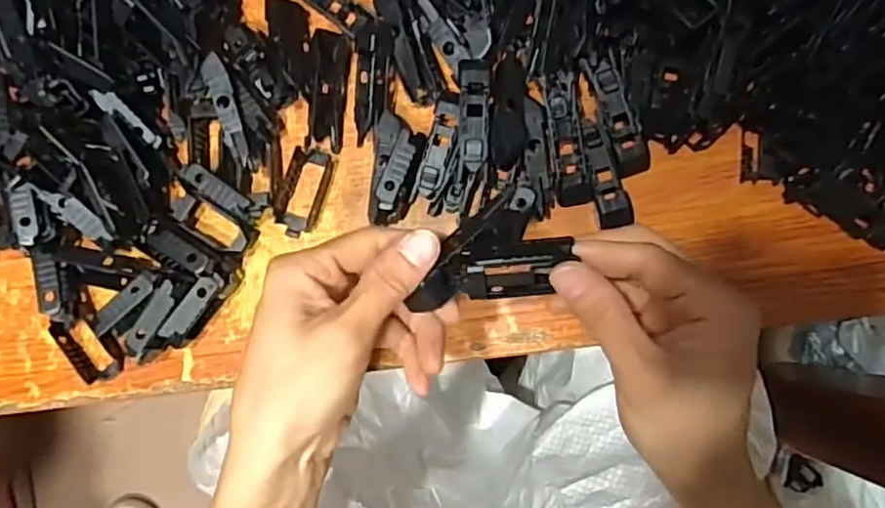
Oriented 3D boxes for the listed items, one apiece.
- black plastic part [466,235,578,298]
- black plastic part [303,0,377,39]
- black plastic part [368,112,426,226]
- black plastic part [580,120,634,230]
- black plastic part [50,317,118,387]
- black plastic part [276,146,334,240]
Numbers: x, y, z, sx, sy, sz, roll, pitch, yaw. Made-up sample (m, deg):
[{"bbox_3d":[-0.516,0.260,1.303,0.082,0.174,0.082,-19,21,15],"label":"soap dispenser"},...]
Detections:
[{"bbox_3d":[0.032,0.006,0.262,0.043,0.016,0.022,-5,85,4],"label":"black plastic part"},{"bbox_3d":[-0.067,-0.150,0.375,0.071,0.014,0.019,38,89,6],"label":"black plastic part"},{"bbox_3d":[-0.025,-0.046,0.356,0.026,0.022,0.058,6,85,5],"label":"black plastic part"},{"bbox_3d":[0.089,-0.045,0.345,0.019,0.011,0.059,-10,84,3],"label":"black plastic part"},{"bbox_3d":[-0.206,0.054,0.367,0.022,0.013,0.044,-44,83,0],"label":"black plastic part"},{"bbox_3d":[-0.080,-0.036,0.367,0.026,0.008,0.051,14,86,5],"label":"black plastic part"}]

